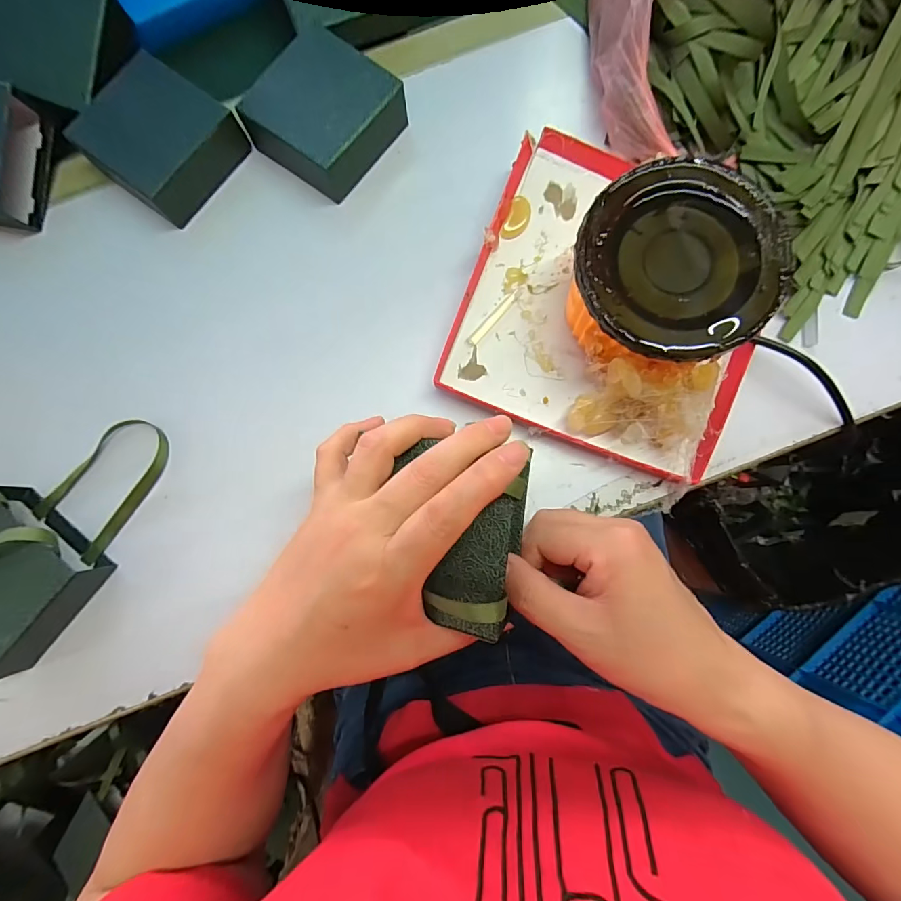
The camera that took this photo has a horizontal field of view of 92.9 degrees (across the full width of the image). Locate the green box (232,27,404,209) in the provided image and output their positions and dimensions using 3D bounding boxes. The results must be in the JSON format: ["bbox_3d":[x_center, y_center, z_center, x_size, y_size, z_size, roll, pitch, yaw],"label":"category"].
[{"bbox_3d":[-0.099,-0.258,0.335,0.098,0.042,0.101,36,88,2],"label":"green box"}]

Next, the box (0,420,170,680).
[{"bbox_3d":[-0.272,0.052,0.290,0.092,0.057,0.170,37,88,2],"label":"box"}]

